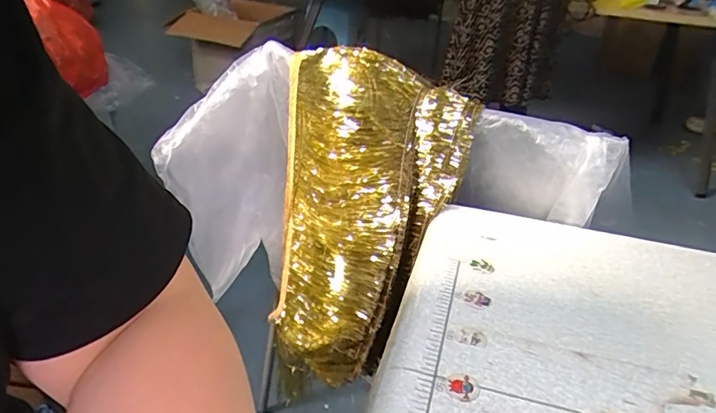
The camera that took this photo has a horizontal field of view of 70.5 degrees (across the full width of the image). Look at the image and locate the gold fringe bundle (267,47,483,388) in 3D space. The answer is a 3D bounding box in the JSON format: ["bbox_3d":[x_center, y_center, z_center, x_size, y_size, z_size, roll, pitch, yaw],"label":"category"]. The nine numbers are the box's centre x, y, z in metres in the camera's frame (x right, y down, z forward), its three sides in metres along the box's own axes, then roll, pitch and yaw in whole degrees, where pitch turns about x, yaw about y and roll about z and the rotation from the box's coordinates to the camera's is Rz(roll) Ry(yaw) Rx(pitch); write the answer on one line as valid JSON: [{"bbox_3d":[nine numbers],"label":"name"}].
[{"bbox_3d":[-0.006,0.037,0.648,0.244,0.445,0.057,20,27,27],"label":"gold fringe bundle"}]

